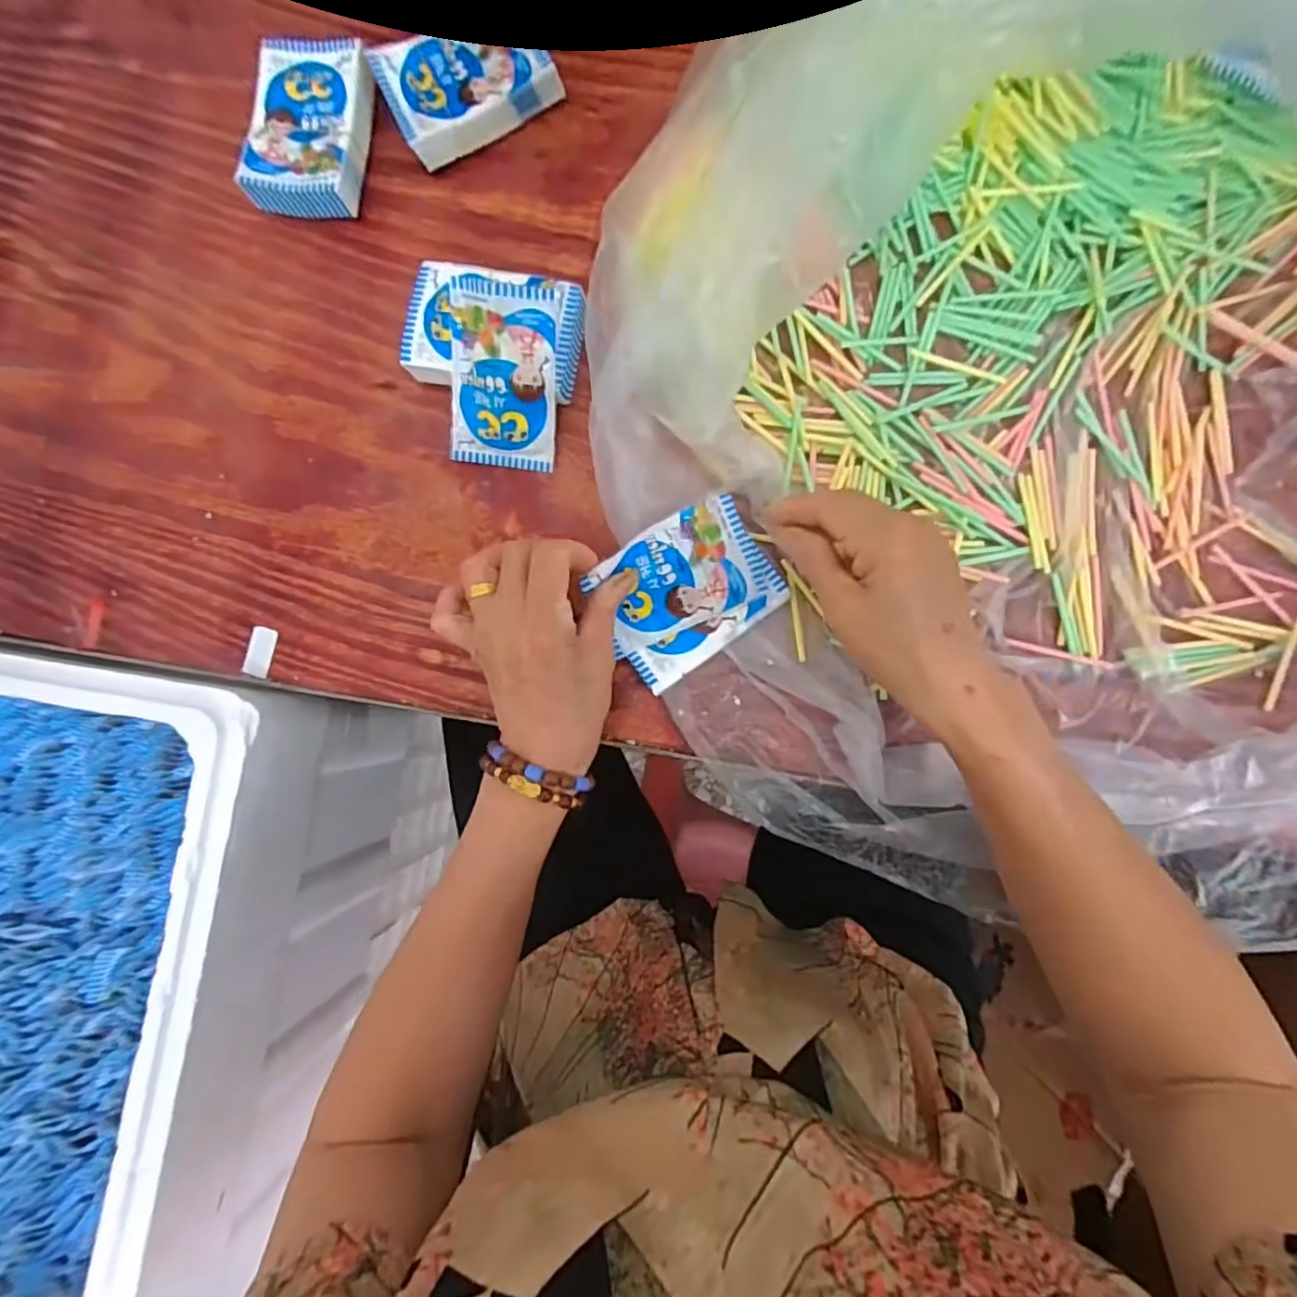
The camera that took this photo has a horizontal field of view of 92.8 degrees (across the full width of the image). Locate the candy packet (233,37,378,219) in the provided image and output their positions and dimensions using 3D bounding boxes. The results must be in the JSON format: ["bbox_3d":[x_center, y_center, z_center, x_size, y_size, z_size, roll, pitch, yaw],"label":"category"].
[{"bbox_3d":[-0.224,-0.346,0.415,0.073,0.030,0.111,9,87,5],"label":"candy packet"}]

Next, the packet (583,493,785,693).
[{"bbox_3d":[0.024,-0.035,0.374,0.103,0.012,0.084,-34,105,4],"label":"packet"}]

